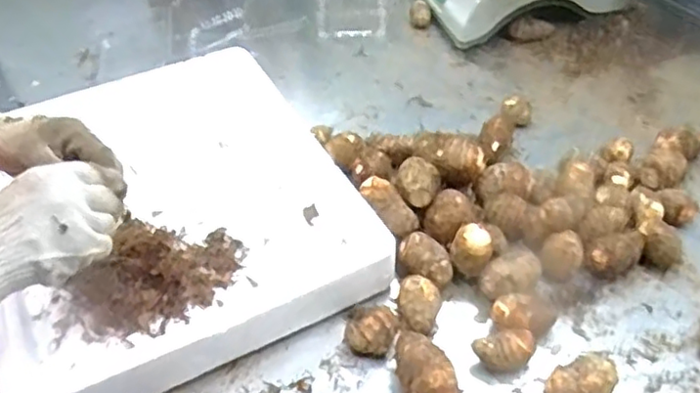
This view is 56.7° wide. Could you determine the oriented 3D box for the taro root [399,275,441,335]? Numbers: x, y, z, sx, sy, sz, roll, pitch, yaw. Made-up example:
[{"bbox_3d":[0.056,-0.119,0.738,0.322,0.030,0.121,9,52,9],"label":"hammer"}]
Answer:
[{"bbox_3d":[0.071,0.113,0.666,0.040,0.038,0.055,4,47,7],"label":"taro root"}]

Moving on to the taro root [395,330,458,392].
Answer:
[{"bbox_3d":[0.069,0.166,0.608,0.047,0.053,0.084,-14,47,-10],"label":"taro root"}]

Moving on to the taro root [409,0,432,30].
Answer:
[{"bbox_3d":[0.115,-0.299,1.062,0.034,0.028,0.056,1,47,3],"label":"taro root"}]

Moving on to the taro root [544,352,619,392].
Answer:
[{"bbox_3d":[0.216,0.174,0.600,0.067,0.042,0.037,-22,49,-17],"label":"taro root"}]

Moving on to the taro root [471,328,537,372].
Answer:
[{"bbox_3d":[0.152,0.151,0.626,0.060,0.038,0.035,-15,48,-11],"label":"taro root"}]

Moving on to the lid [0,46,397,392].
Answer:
[{"bbox_3d":[-0.218,-0.002,0.768,0.389,0.068,0.471,-22,49,-17],"label":"lid"}]

